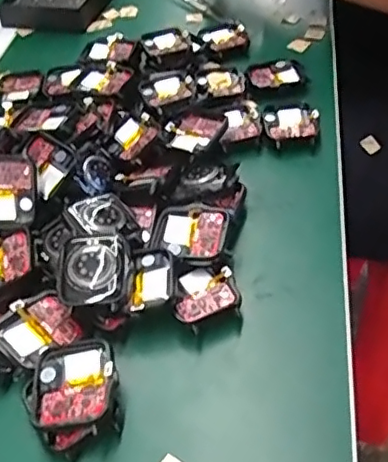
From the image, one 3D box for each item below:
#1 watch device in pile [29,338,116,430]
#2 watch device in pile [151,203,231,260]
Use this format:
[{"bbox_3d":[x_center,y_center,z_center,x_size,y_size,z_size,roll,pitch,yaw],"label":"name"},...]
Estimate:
[{"bbox_3d":[-0.056,0.071,0.276,0.039,0.011,0.042,-8,45,0],"label":"watch device in pile"},{"bbox_3d":[-0.003,0.001,0.336,0.042,0.010,0.037,6,46,13],"label":"watch device in pile"}]

